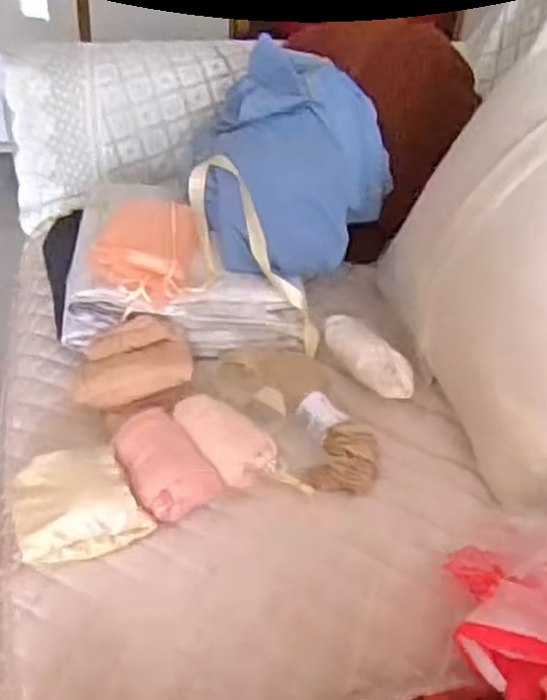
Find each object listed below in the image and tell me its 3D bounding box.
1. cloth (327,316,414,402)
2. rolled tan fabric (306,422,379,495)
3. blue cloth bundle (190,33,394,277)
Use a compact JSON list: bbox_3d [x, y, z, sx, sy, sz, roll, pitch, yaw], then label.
[{"bbox_3d":[0.103,0.003,0.806,0.121,0.038,0.043,43,50,18],"label":"cloth"},{"bbox_3d":[0.068,0.105,0.710,0.062,0.050,0.059,9,38,6],"label":"rolled tan fabric"},{"bbox_3d":[0.026,-0.244,0.931,0.240,0.166,0.283,7,37,3],"label":"blue cloth bundle"}]

